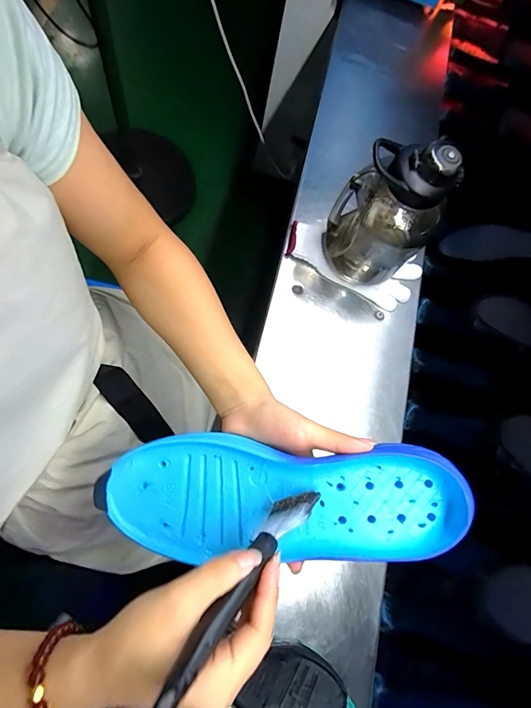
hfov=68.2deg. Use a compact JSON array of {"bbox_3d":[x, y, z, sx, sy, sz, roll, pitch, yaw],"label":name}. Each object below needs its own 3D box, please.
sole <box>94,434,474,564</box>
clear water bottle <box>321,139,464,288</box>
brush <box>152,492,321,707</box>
[{"bbox_3d":[0.009,0.114,0.306,0.270,0.029,0.088,1,73,5],"label":"sole"},{"bbox_3d":[0.155,-0.184,0.540,0.130,0.222,0.094,30,76,9],"label":"clear water bottle"},{"bbox_3d":[-0.014,0.141,0.236,0.021,0.027,0.175,39,35,11],"label":"brush"}]

